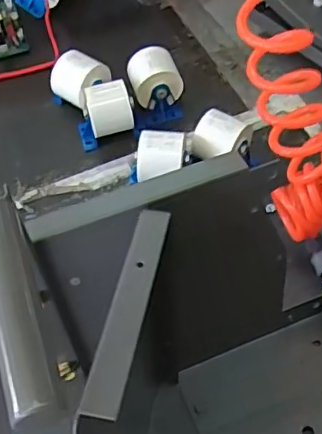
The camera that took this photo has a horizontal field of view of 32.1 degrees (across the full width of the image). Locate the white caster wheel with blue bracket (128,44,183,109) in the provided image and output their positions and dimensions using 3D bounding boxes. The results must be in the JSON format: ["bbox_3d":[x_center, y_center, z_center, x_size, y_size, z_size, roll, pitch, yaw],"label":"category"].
[{"bbox_3d":[-0.009,-0.188,0.776,0.067,0.072,0.070,-15,55,-7],"label":"white caster wheel with blue bracket"}]

